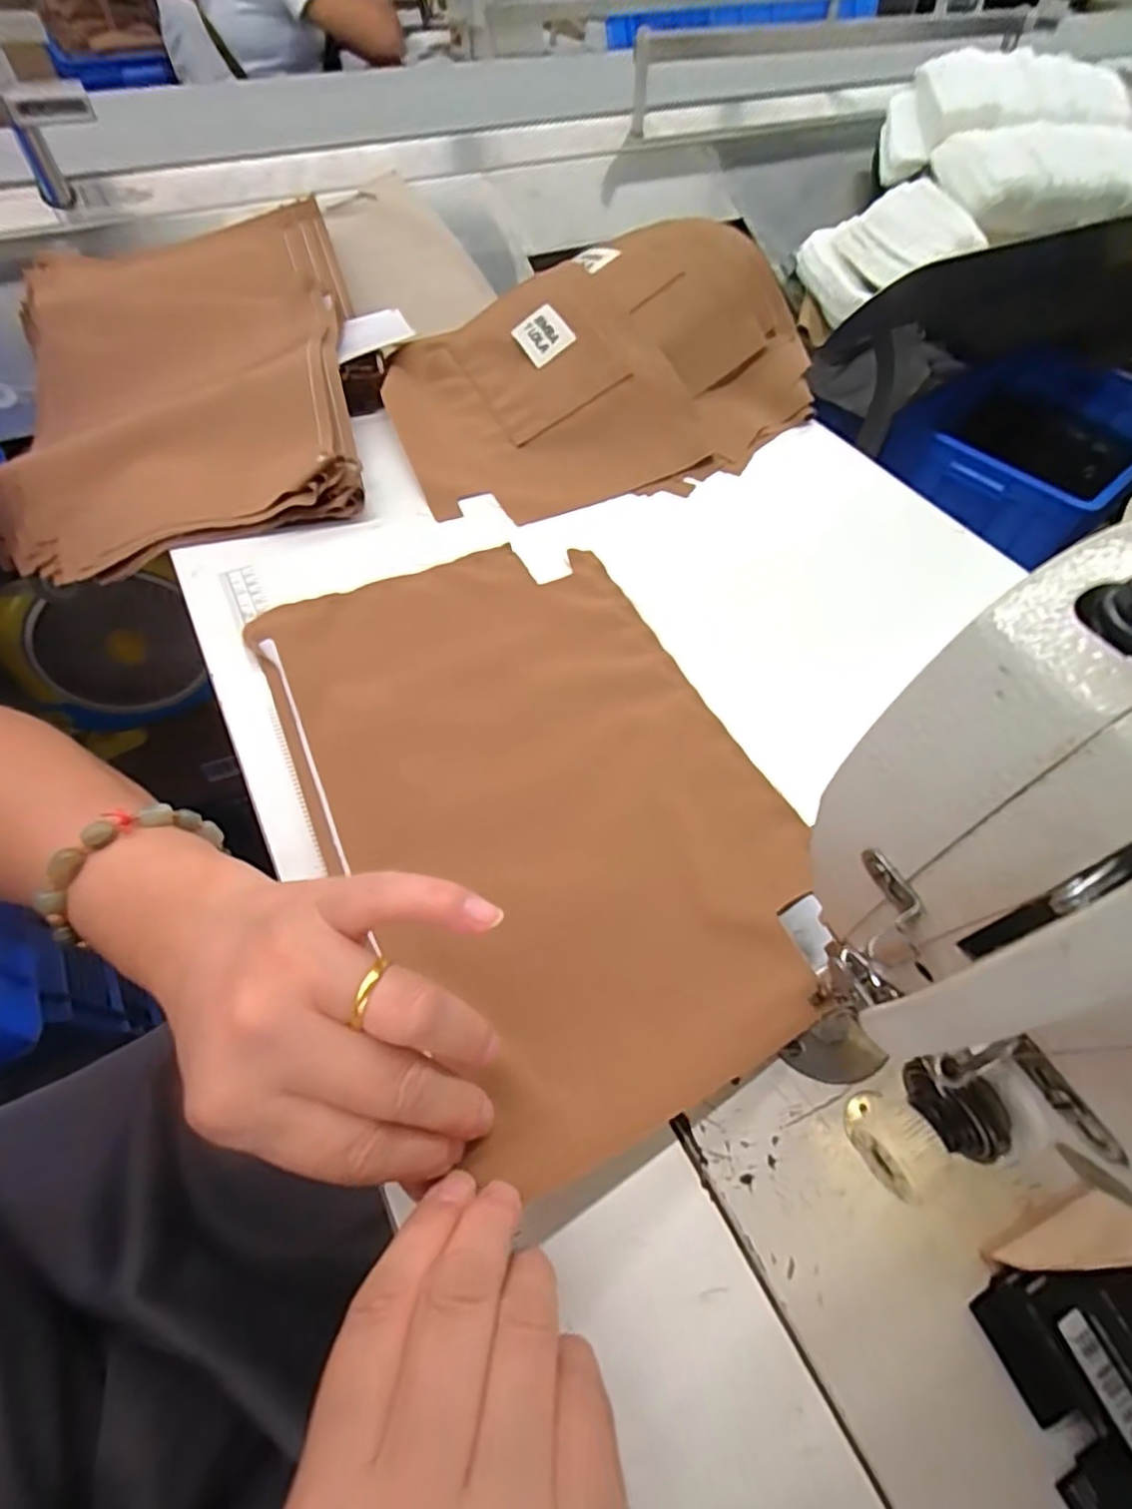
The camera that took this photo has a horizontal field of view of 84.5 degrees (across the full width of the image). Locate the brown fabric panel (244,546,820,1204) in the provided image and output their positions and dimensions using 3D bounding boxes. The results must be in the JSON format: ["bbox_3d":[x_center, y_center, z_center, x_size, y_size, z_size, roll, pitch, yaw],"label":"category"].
[{"bbox_3d":[-0.016,0.001,0.339,0.220,0.031,0.350,-25,61,-16],"label":"brown fabric panel"}]

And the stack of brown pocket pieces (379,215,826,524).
[{"bbox_3d":[0.027,-0.349,0.537,0.360,0.083,0.282,-16,59,-11],"label":"stack of brown pocket pieces"}]

